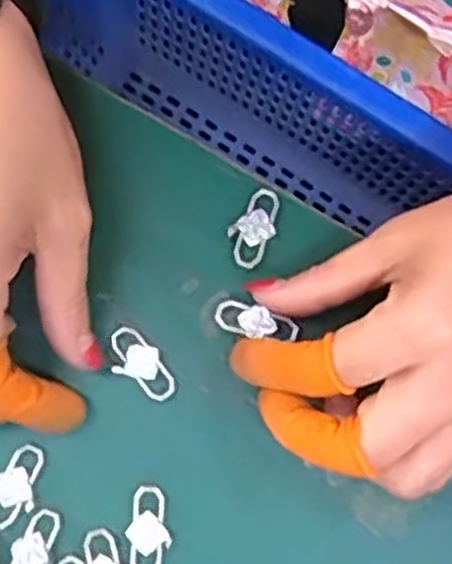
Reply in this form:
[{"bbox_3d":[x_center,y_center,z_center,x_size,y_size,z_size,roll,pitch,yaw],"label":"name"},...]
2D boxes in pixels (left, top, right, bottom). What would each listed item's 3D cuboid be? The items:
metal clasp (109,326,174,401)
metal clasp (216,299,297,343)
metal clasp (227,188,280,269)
[{"bbox_3d":[-0.032,0.031,0.301,0.031,0.004,0.016,41,80,8],"label":"metal clasp"},{"bbox_3d":[0.012,0.014,0.303,0.031,0.005,0.011,9,77,9],"label":"metal clasp"},{"bbox_3d":[0.012,-0.021,0.311,0.016,0.006,0.030,31,79,7],"label":"metal clasp"}]

